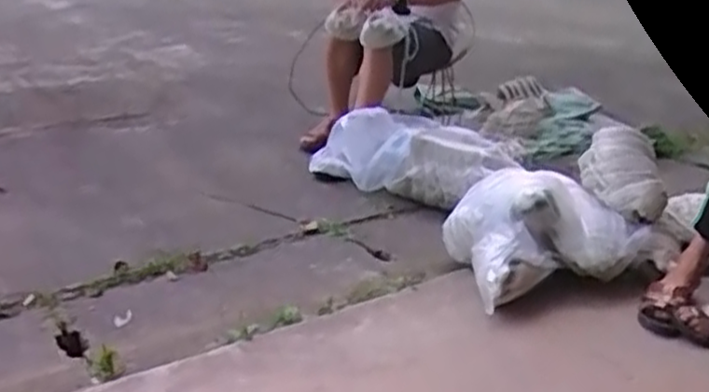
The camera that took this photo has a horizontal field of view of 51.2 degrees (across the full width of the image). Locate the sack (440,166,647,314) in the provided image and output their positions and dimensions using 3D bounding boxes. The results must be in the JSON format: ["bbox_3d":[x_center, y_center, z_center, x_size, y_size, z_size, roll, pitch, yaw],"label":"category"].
[{"bbox_3d":[0.427,0.059,1.819,0.446,0.199,0.377,-7,24,-23],"label":"sack"}]

